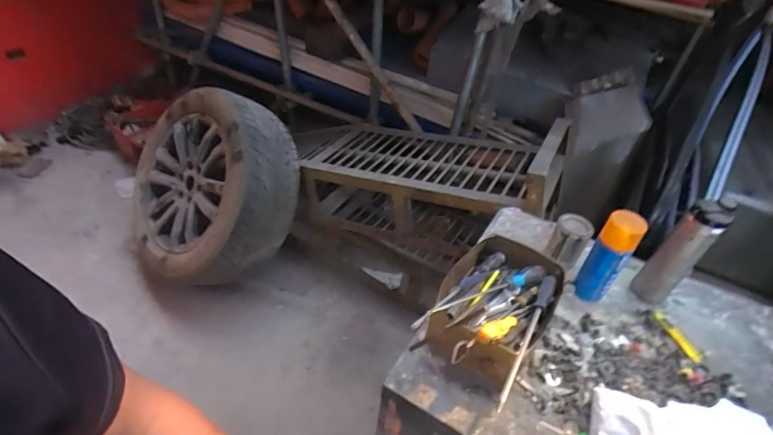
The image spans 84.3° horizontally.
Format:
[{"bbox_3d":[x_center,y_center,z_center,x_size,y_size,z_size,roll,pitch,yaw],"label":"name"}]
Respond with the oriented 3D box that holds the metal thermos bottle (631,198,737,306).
[{"bbox_3d":[0.559,0.070,0.821,0.054,0.243,0.066,-28,52,-34],"label":"metal thermos bottle"}]

